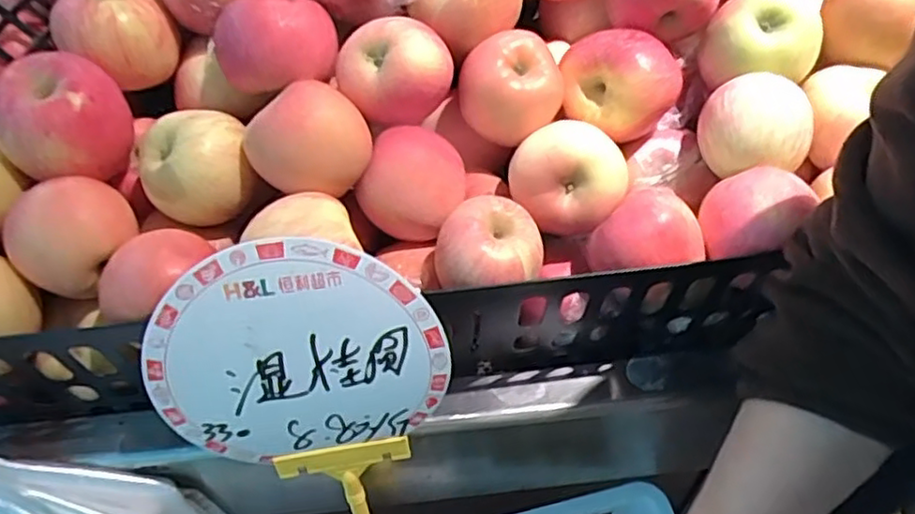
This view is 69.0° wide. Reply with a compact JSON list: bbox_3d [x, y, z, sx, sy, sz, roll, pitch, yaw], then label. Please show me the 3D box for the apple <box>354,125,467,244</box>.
[{"bbox_3d":[-0.025,-0.049,0.444,0.060,0.059,0.062,17,52,16],"label":"apple"}]

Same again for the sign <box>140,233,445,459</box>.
[{"bbox_3d":[-0.091,0.059,0.380,0.161,0.147,0.009,-10,31,1],"label":"sign"}]

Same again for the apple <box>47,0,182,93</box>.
[{"bbox_3d":[-0.232,-0.151,0.455,0.061,0.055,0.062,-1,49,1],"label":"apple"}]

